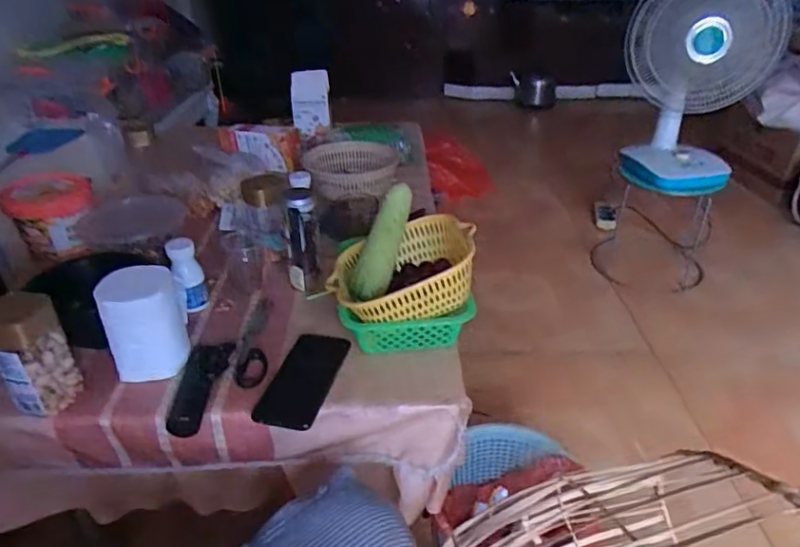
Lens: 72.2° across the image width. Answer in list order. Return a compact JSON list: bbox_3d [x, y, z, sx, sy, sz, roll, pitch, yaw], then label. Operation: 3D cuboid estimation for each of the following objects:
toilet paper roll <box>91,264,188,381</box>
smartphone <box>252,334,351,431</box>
[{"bbox_3d":[-0.331,0.063,0.716,0.093,0.123,0.083,-15,35,-21],"label":"toilet paper roll"},{"bbox_3d":[-0.123,0.132,0.709,0.080,0.012,0.165,7,34,13],"label":"smartphone"}]

